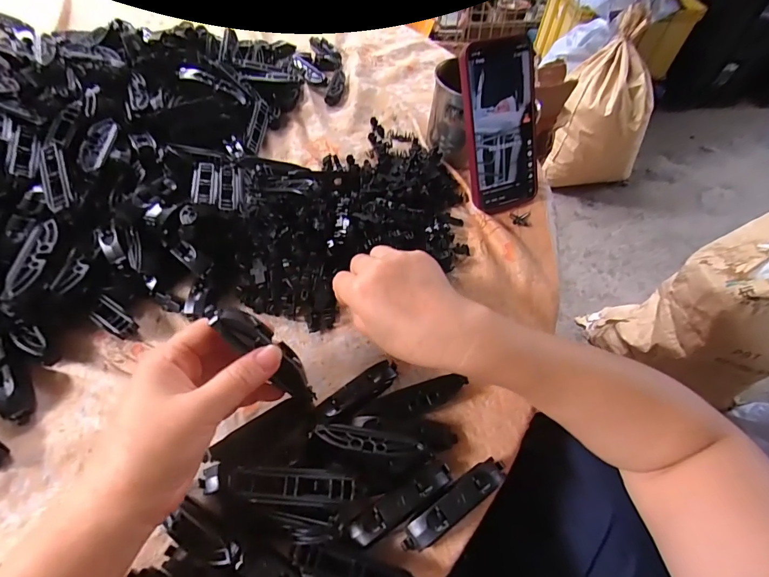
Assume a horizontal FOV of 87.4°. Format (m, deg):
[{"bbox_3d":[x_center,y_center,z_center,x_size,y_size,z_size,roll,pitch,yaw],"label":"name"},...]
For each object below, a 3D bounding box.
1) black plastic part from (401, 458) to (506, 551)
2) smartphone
[{"bbox_3d":[0.047,0.140,0.263,0.080,0.018,0.019,-28,63,-20],"label":"black plastic part"},{"bbox_3d":[0.119,-0.161,0.406,0.073,0.156,0.018,-19,25,-16],"label":"smartphone"}]

